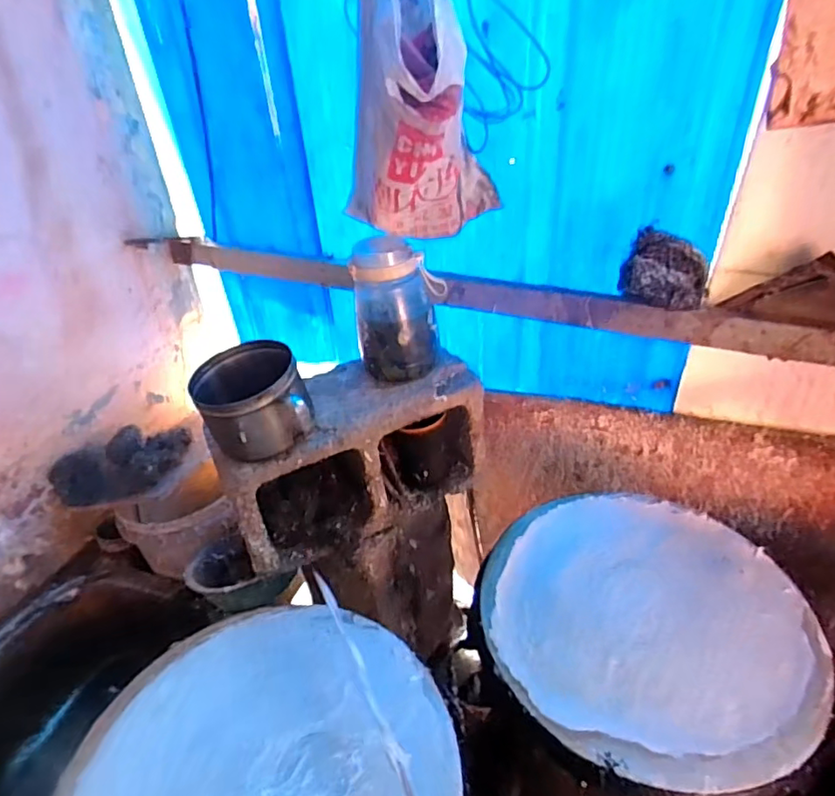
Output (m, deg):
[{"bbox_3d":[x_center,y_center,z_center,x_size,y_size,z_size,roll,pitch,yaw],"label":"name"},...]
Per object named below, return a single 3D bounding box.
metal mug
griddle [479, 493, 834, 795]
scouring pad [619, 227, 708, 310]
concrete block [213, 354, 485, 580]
[{"bbox_3d":[-0.205,0.010,0.720,0.136,0.096,0.146,-15,37,-15],"label":"metal mug"},{"bbox_3d":[0.264,0.252,0.669,0.356,0.023,0.357,-3,35,2],"label":"griddle"},{"bbox_3d":[0.327,-0.168,0.744,0.109,0.087,0.064,11,38,21],"label":"scouring pad"},{"bbox_3d":[-0.096,0.076,0.848,0.368,0.190,0.174,-21,38,-22],"label":"concrete block"}]

